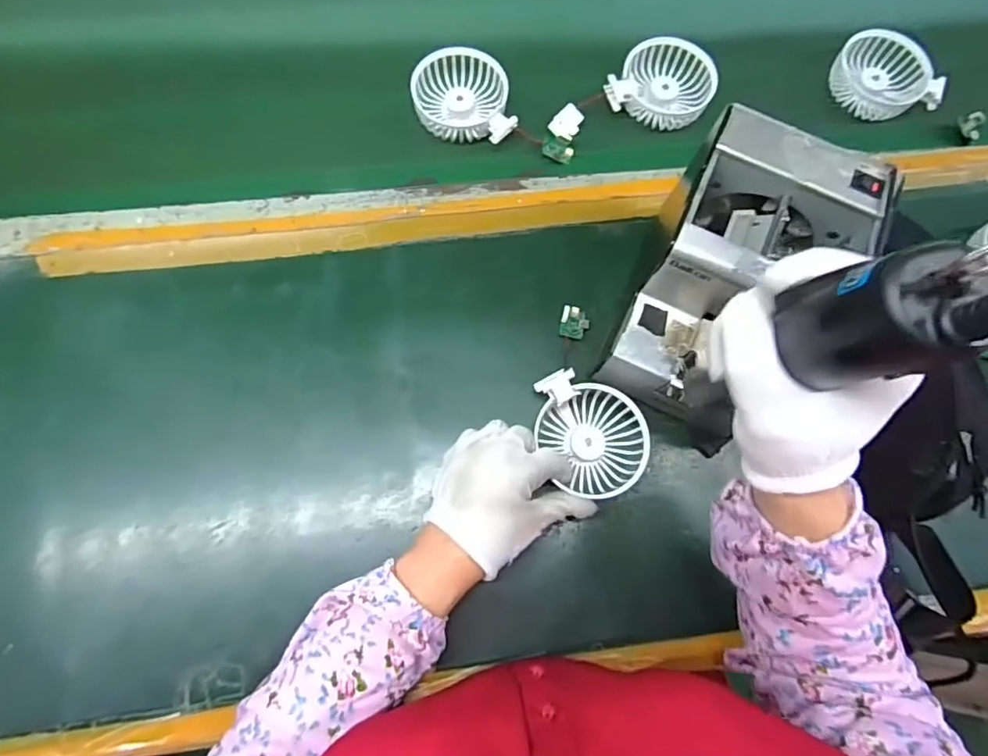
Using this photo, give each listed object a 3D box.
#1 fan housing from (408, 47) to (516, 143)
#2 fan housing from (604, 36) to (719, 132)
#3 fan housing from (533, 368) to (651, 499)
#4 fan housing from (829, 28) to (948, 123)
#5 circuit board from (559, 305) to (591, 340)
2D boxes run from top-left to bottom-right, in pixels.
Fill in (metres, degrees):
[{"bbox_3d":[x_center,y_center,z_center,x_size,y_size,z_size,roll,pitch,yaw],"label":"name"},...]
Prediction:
[{"bbox_3d":[-0.027,-0.272,0.533,0.102,0.027,0.088,14,75,0],"label":"fan housing"},{"bbox_3d":[0.164,-0.291,0.542,0.100,0.031,0.081,13,75,0],"label":"fan housing"},{"bbox_3d":[0.073,0.049,0.444,0.096,0.030,0.084,27,79,5],"label":"fan housing"},{"bbox_3d":[0.389,-0.302,0.558,0.082,0.035,0.093,-23,80,7],"label":"fan housing"},{"bbox_3d":[0.071,-0.048,0.480,0.026,0.009,0.029,7,75,-1],"label":"circuit board"}]

